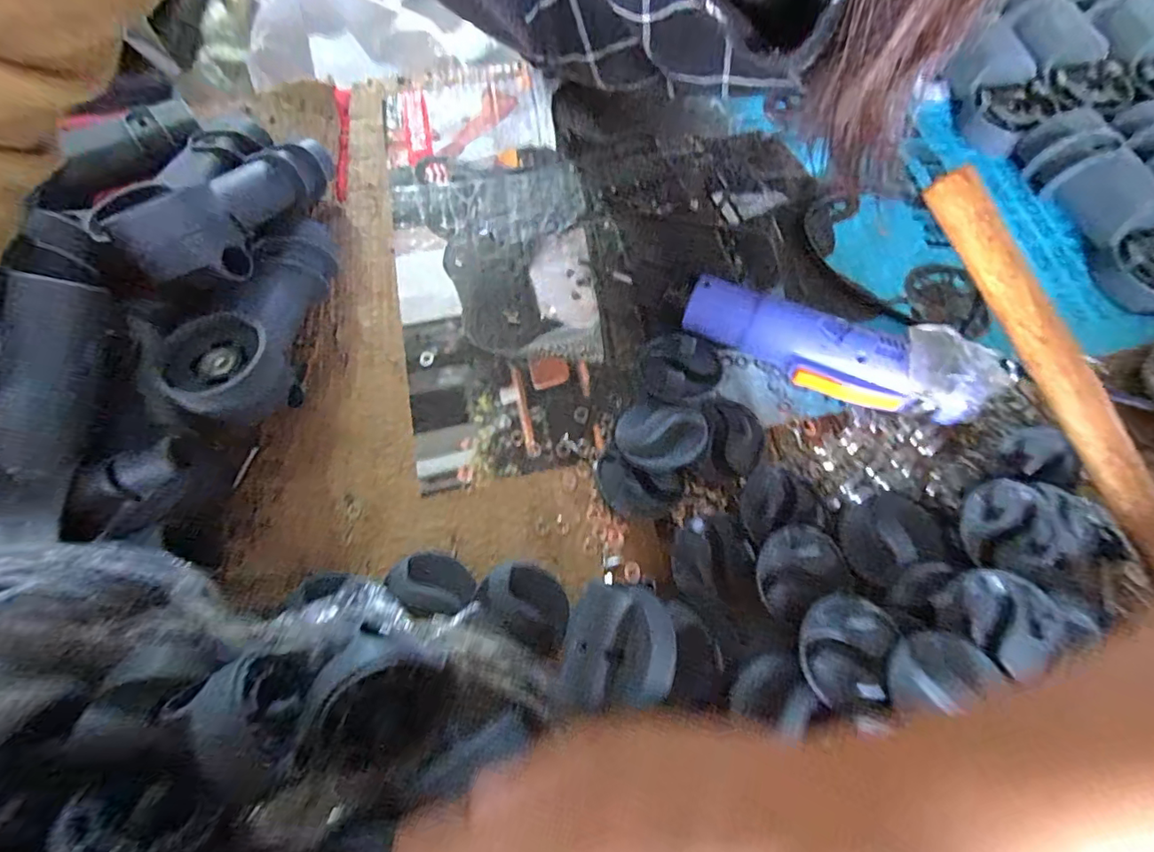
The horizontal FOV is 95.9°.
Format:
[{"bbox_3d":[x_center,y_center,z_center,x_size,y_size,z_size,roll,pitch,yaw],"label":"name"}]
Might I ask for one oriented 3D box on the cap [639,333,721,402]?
[{"bbox_3d":[0.069,-0.037,0.356,0.052,0.024,0.052,-1,68,3],"label":"cap"}]

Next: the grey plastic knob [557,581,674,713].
[{"bbox_3d":[0.022,0.119,0.282,0.056,0.057,0.059,7,67,5],"label":"grey plastic knob"}]

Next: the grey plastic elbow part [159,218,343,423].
[{"bbox_3d":[-0.218,-0.079,0.367,0.059,0.060,0.161,7,69,6],"label":"grey plastic elbow part"}]

